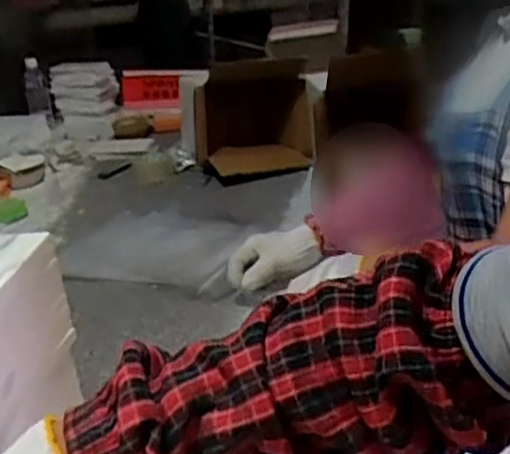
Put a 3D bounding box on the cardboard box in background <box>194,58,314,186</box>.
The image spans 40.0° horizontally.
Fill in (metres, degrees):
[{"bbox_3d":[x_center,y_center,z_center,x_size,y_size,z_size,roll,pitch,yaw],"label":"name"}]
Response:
[{"bbox_3d":[-0.005,-0.273,1.670,0.278,0.220,0.329,-3,24,3],"label":"cardboard box in background"}]

